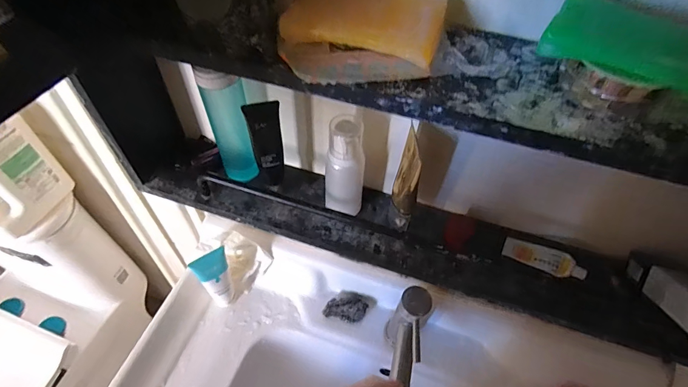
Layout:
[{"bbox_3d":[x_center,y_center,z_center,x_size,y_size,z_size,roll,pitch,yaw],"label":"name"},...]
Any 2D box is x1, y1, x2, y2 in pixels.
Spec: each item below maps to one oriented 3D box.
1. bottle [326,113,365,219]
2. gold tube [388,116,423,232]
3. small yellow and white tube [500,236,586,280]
[{"bbox_3d":[0.002,-0.031,0.433,0.042,0.125,0.051,4,52,1],"label":"bottle"},{"bbox_3d":[0.070,-0.013,0.426,0.026,0.140,0.047,12,53,7],"label":"gold tube"},{"bbox_3d":[0.228,0.073,0.438,0.084,0.014,0.029,21,54,14],"label":"small yellow and white tube"}]

